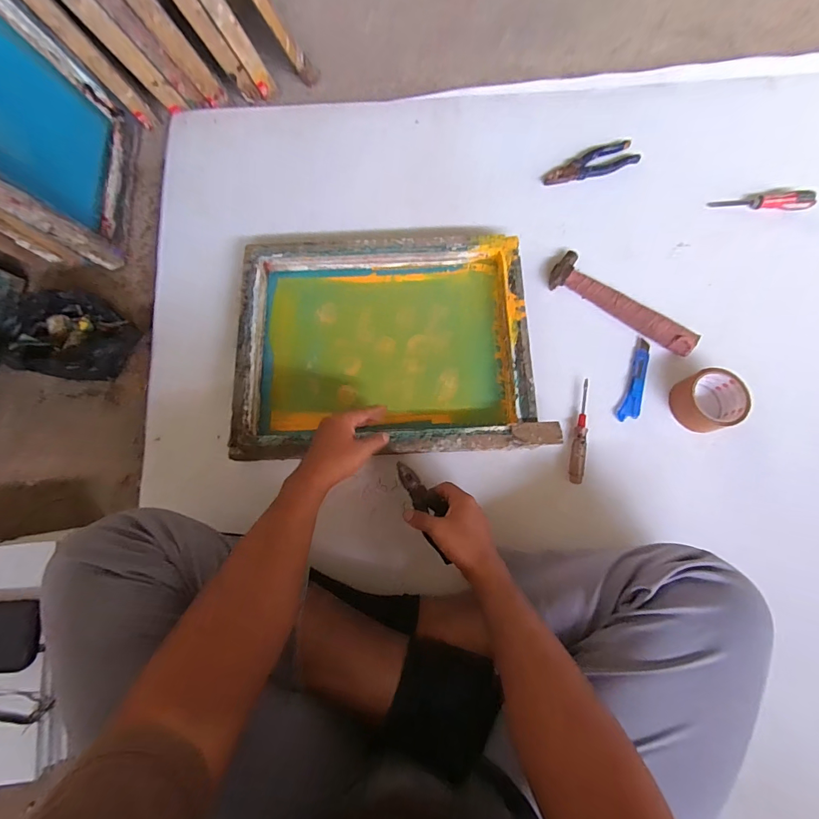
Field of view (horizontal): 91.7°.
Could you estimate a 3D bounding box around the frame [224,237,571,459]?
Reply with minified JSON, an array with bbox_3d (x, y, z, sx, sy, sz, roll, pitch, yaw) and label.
[{"bbox_3d":[-0.039,-0.108,0.643,0.448,0.055,0.355,-3,75,-1],"label":"frame"}]

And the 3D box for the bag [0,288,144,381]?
[{"bbox_3d":[-0.549,-0.117,0.650,0.151,0.098,0.148,16,76,4],"label":"bag"}]

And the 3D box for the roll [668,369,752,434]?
[{"bbox_3d":[0.475,-0.014,0.632,0.102,0.048,0.092,-20,76,-6],"label":"roll"}]

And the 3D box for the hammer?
[{"bbox_3d":[0.367,-0.180,0.688,0.258,0.039,0.067,36,78,9],"label":"hammer"}]

